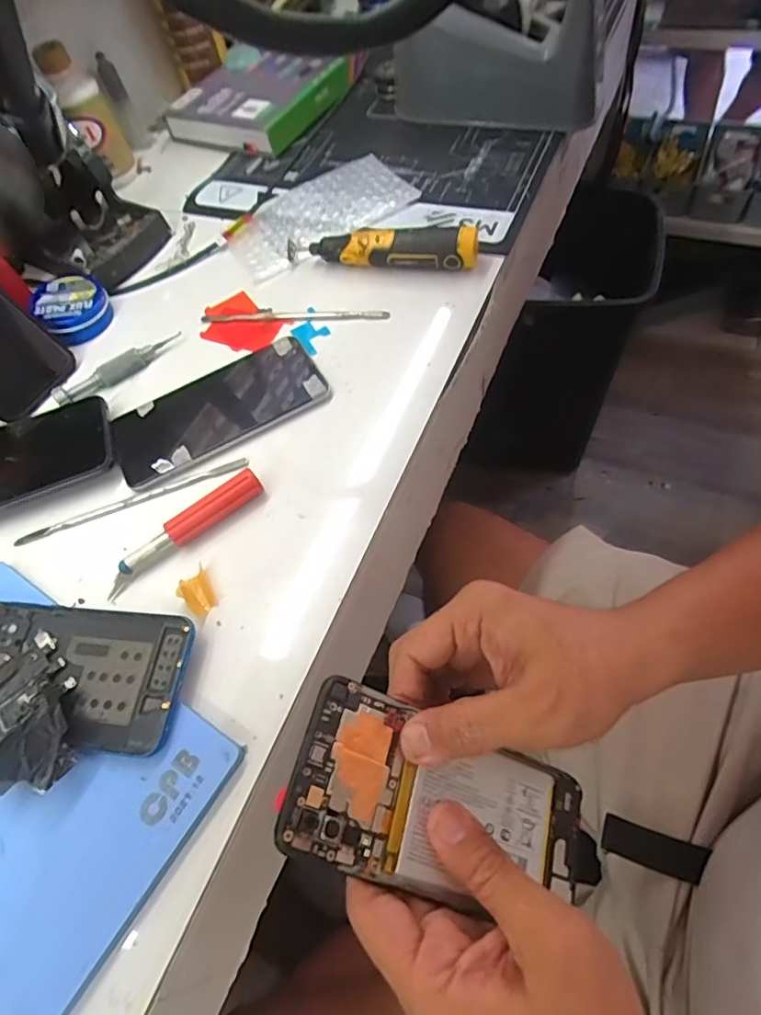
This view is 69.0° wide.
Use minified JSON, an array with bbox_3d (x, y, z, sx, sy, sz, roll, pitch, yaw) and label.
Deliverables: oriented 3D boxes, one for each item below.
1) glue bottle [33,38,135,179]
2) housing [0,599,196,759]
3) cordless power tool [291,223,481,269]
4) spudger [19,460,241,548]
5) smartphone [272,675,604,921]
[{"bbox_3d":[-0.303,-0.412,0.580,0.056,0.113,0.046,-42,64,-17],"label":"glue bottle"},{"bbox_3d":[-0.193,0.094,0.322,0.165,0.011,0.075,3,61,10],"label":"housing"},{"bbox_3d":[-0.001,-0.223,0.472,0.164,0.029,0.029,7,62,13],"label":"cordless power tool"},{"bbox_3d":[-0.174,-0.005,0.386,0.167,0.006,0.008,-20,59,-3],"label":"spudger"},{"bbox_3d":[0.037,0.140,0.261,0.164,0.006,0.073,25,60,-18],"label":"smartphone"}]

